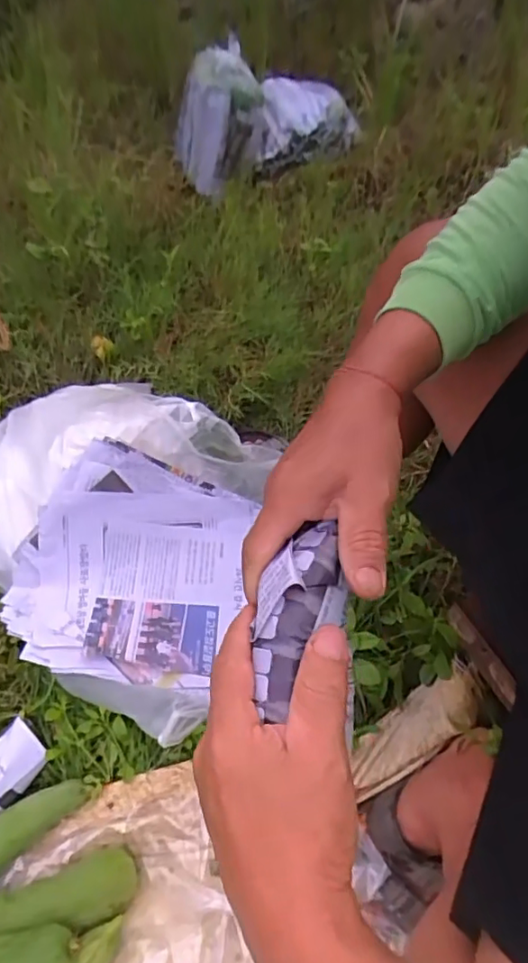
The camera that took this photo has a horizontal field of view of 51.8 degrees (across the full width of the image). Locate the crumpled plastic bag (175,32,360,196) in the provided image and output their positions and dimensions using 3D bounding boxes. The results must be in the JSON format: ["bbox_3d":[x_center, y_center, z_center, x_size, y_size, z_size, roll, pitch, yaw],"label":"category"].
[{"bbox_3d":[-0.012,-0.940,1.380,0.467,0.249,0.294,-31,62,-19],"label":"crumpled plastic bag"}]

